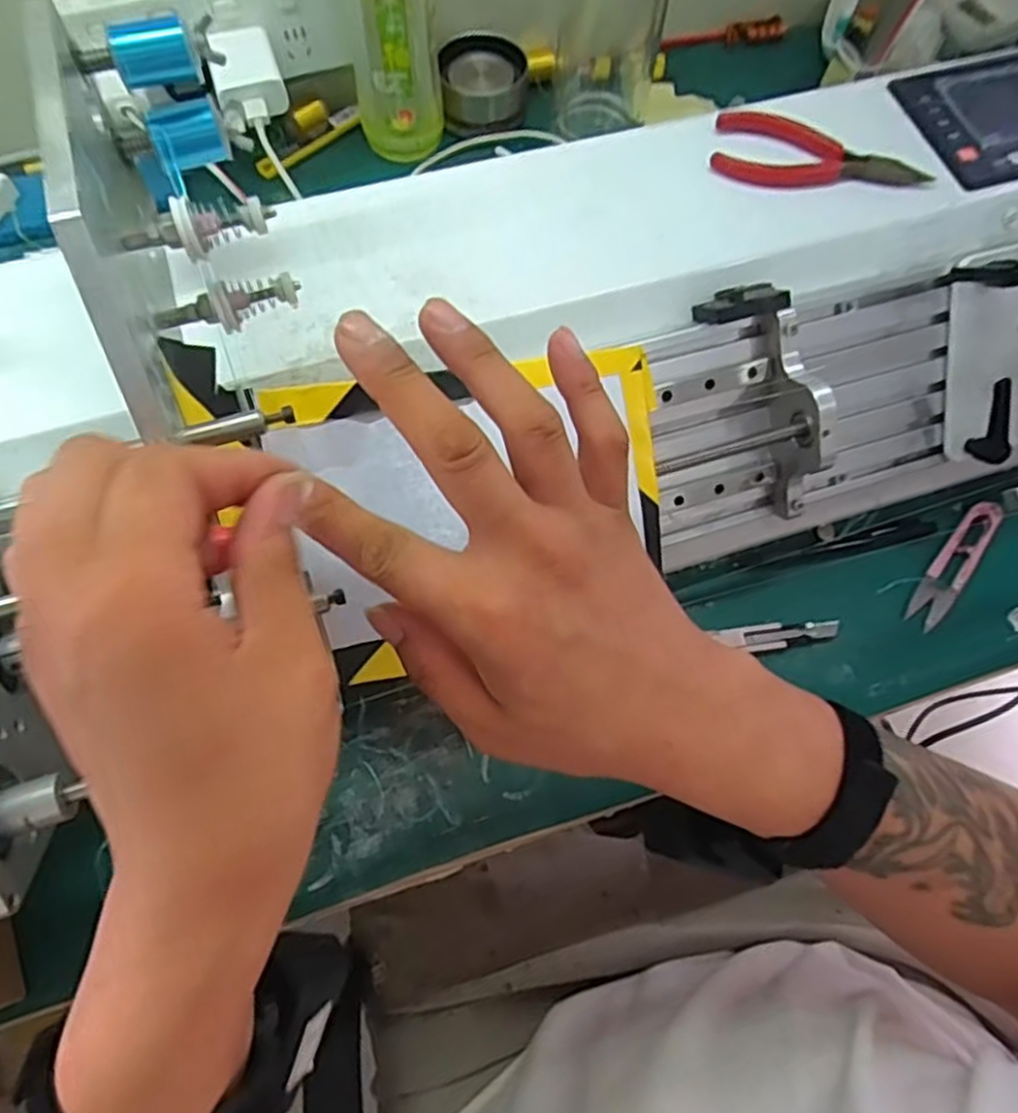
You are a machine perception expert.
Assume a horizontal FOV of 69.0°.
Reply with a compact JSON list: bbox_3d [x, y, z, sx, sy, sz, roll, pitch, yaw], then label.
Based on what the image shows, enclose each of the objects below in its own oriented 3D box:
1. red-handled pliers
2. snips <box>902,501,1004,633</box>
[{"bbox_3d":[0.178,-0.229,0.423,0.121,0.013,0.040,10,68,2],"label":"red-handled pliers"},{"bbox_3d":[0.284,0.005,0.471,0.022,0.012,0.094,34,83,11],"label":"snips"}]

